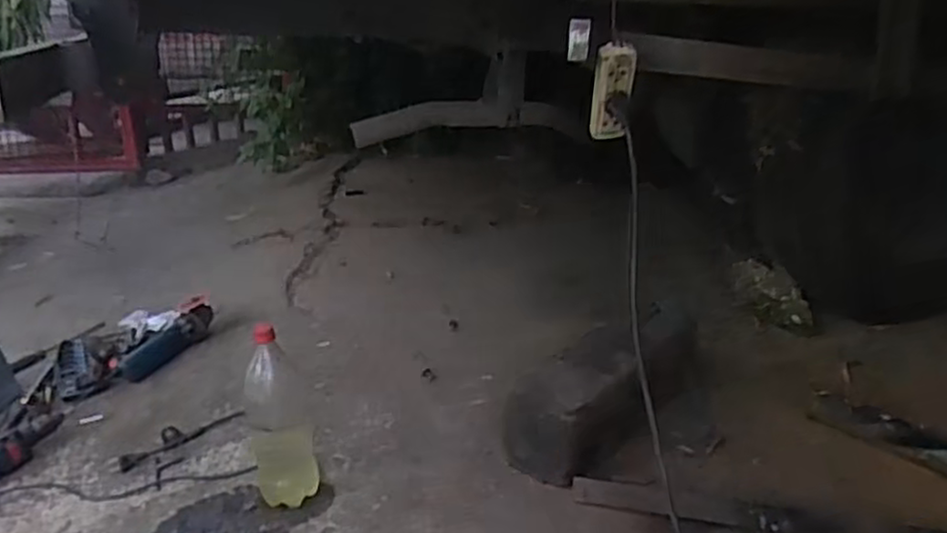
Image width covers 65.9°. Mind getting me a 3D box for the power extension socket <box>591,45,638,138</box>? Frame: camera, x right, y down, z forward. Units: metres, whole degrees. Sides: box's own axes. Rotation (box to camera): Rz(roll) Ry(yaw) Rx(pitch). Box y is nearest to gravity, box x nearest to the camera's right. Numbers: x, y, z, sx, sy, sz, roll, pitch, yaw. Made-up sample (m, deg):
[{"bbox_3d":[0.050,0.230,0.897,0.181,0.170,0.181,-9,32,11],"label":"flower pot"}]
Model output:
[{"bbox_3d":[0.189,-0.233,0.991,0.048,0.137,0.027,3,41,5],"label":"power extension socket"}]

